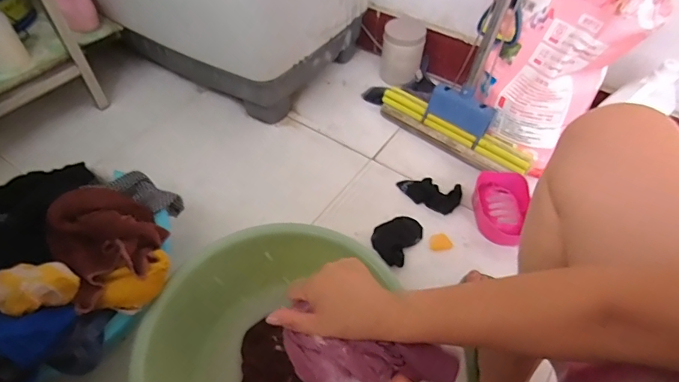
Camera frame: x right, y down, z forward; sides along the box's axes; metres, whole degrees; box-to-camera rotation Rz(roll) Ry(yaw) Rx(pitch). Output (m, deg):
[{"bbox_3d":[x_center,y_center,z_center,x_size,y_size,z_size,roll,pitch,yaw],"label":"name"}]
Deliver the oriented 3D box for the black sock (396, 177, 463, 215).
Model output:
[{"bbox_3d":[0.192,0.005,0.901,0.132,0.009,0.082,15,52,11],"label":"black sock"}]

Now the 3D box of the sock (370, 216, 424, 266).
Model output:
[{"bbox_3d":[0.111,0.090,0.830,0.081,0.012,0.118,29,55,21],"label":"sock"}]

